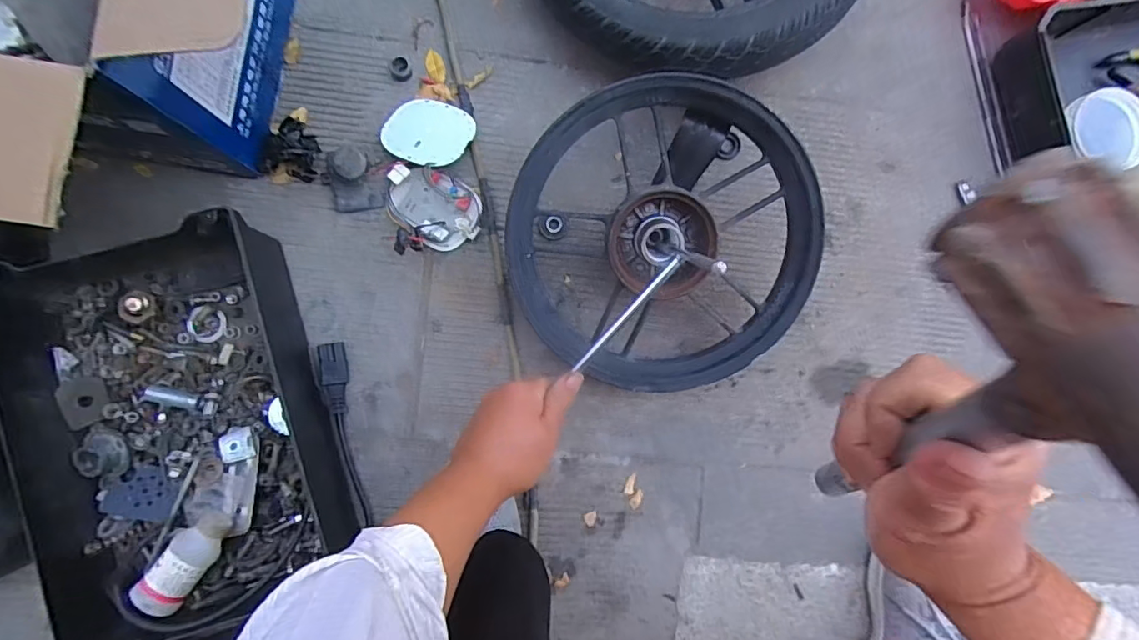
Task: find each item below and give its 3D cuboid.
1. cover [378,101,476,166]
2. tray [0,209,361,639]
[{"bbox_3d":[-0.136,-0.180,0.518,0.083,0.005,0.074,23,67,13],"label":"cover"},{"bbox_3d":[-0.333,0.089,0.463,0.224,0.078,0.325,-16,89,-7],"label":"tray"}]

